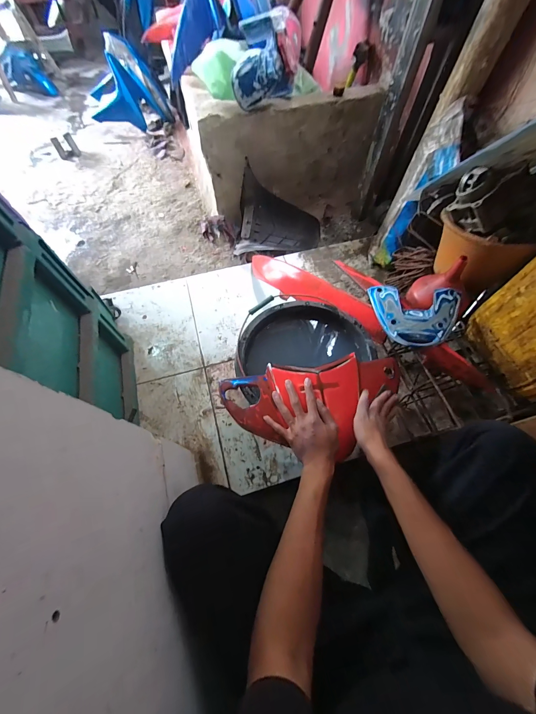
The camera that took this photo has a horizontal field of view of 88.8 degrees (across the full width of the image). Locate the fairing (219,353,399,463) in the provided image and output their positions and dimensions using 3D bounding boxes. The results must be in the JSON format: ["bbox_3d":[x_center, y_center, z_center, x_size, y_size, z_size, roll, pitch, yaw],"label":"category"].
[{"bbox_3d":[0.107,0.106,0.573,0.382,0.078,0.198,-10,65,-5],"label":"fairing"}]

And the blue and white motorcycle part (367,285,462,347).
[{"bbox_3d":[0.347,-0.098,0.660,0.198,0.053,0.159,14,66,6],"label":"blue and white motorcycle part"}]

